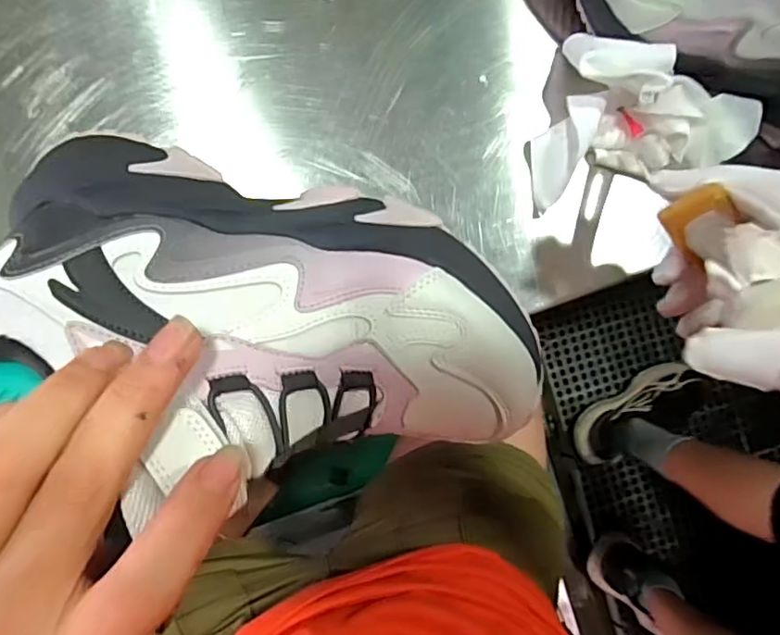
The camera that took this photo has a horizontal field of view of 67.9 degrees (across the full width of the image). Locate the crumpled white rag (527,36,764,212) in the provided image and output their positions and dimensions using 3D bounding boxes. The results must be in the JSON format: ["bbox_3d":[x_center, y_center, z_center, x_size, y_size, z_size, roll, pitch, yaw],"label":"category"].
[{"bbox_3d":[0.132,-0.117,0.312,0.117,0.040,0.085,-14,88,-9],"label":"crumpled white rag"}]

